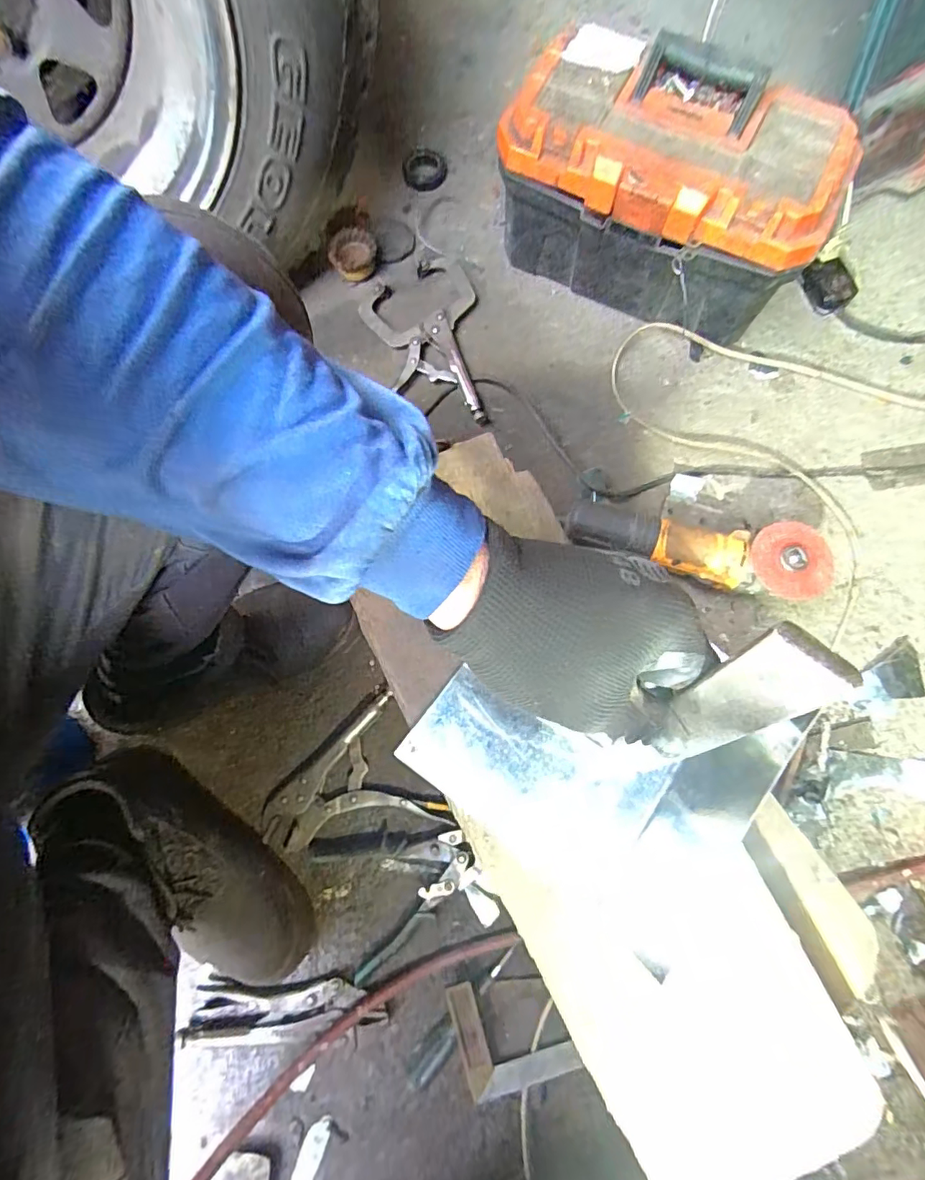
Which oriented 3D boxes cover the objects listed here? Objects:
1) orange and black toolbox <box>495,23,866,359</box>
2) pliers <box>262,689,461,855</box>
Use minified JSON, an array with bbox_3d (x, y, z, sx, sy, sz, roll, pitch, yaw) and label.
[{"bbox_3d":[0.240,-0.480,0.668,0.357,0.209,0.187,24,78,6],"label":"orange and black toolbox"},{"bbox_3d":[-0.137,0.229,0.600,0.188,0.022,0.148,-25,77,-5],"label":"pliers"}]

